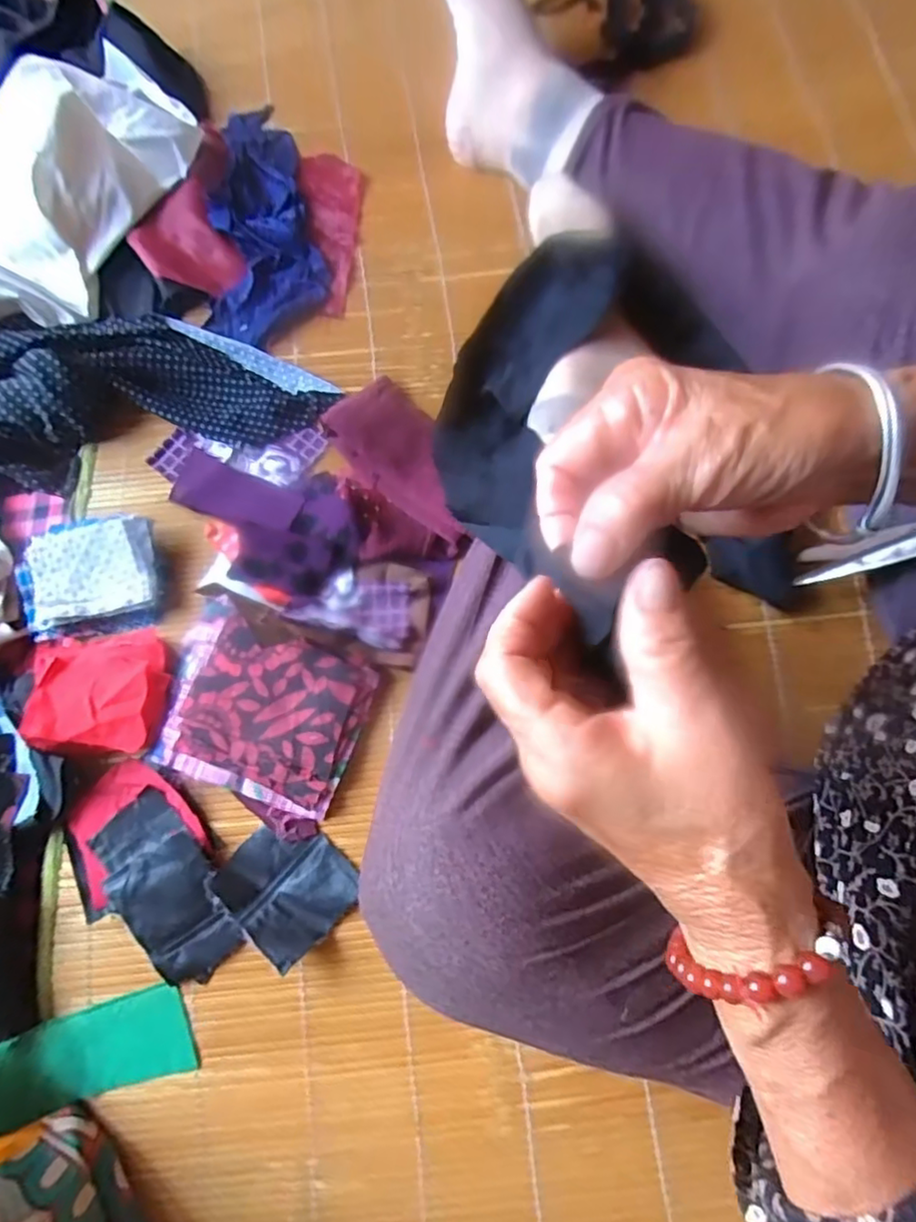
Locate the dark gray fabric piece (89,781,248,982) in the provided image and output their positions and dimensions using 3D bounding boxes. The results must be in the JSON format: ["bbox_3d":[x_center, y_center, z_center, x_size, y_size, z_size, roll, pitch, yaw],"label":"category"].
[{"bbox_3d":[-0.180,0.170,0.387,0.059,0.017,0.111,-40,74,-5],"label":"dark gray fabric piece"}]

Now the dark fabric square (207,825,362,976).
[{"bbox_3d":[-0.105,0.170,0.388,0.075,0.018,0.066,39,82,15],"label":"dark fabric square"}]

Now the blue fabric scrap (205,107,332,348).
[{"bbox_3d":[-0.162,-0.340,0.526,0.090,0.029,0.241,-8,73,5],"label":"blue fabric scrap"}]

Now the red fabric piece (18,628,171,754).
[{"bbox_3d":[-0.237,0.049,0.403,0.089,0.018,0.078,-2,74,2],"label":"red fabric piece"}]

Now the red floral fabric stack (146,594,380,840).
[{"bbox_3d":[-0.131,0.067,0.409,0.131,0.019,0.113,21,78,12],"label":"red floral fabric stack"}]

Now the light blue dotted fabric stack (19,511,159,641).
[{"bbox_3d":[-0.258,-0.024,0.436,0.095,0.025,0.076,-9,73,4],"label":"light blue dotted fabric stack"}]

